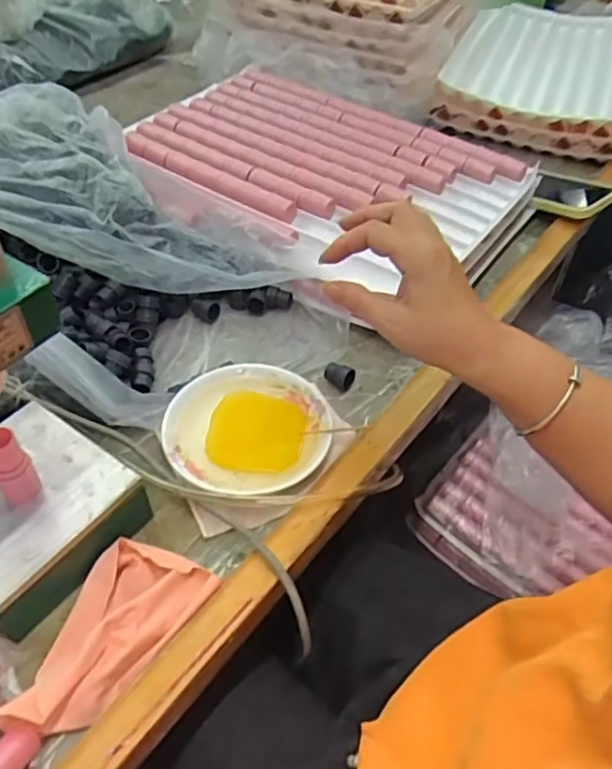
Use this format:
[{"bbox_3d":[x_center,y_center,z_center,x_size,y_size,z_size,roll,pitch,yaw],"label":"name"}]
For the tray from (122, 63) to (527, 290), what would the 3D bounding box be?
[{"bbox_3d":[0.011,-0.262,0.751,0.430,0.026,0.297,35,55,25],"label":"tray"}]

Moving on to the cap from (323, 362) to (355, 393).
[{"bbox_3d":[0.030,-0.009,0.592,0.027,0.019,0.017,34,54,24],"label":"cap"}]

